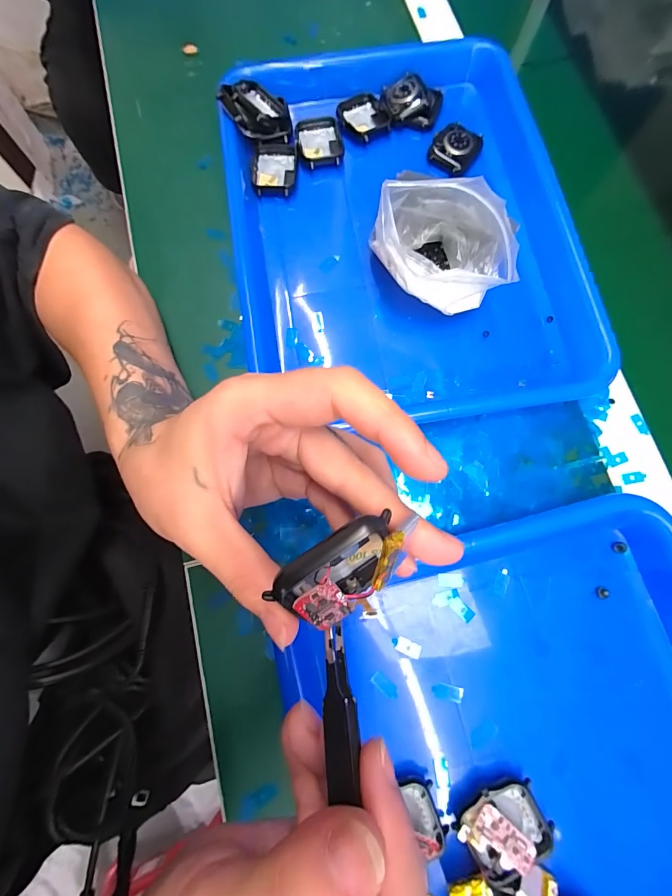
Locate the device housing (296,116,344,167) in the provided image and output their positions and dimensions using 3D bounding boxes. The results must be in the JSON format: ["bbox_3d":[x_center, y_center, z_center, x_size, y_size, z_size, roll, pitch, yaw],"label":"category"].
[{"bbox_3d":[-0.014,-0.257,0.323,0.037,0.011,0.047,-7,76,-2],"label":"device housing"}]

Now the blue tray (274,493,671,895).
[{"bbox_3d":[0.127,0.213,0.200,0.262,0.031,0.321,-17,76,-4],"label":"blue tray"}]

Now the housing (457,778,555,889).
[{"bbox_3d":[0.091,0.205,0.206,0.045,0.013,0.038,-25,77,-6],"label":"housing"}]

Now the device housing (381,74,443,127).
[{"bbox_3d":[0.066,-0.299,0.328,0.052,0.018,0.043,7,76,2],"label":"device housing"}]

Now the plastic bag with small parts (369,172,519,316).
[{"bbox_3d":[0.073,-0.144,0.263,0.091,0.076,0.068,4,76,1],"label":"plastic bag with small parts"}]

